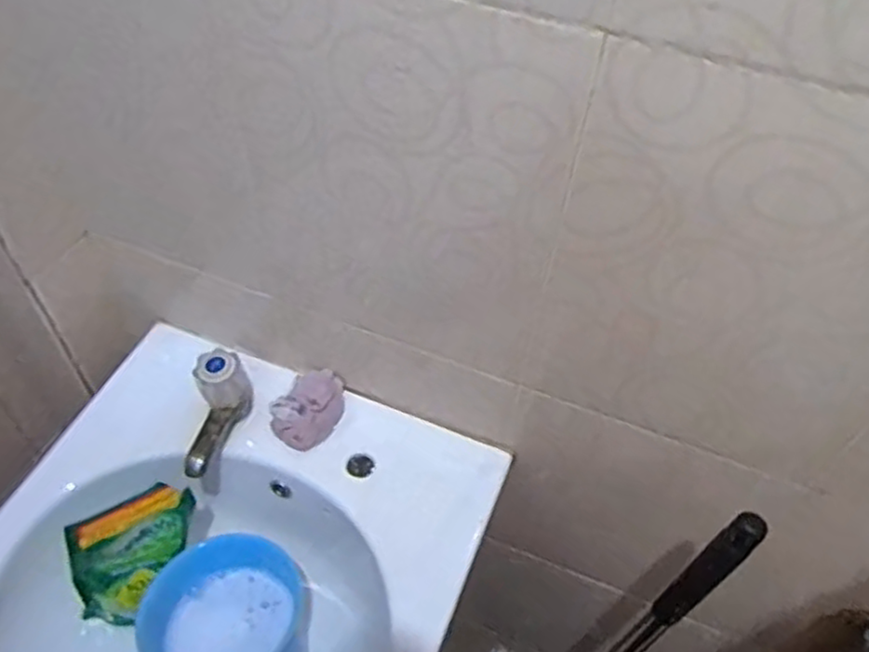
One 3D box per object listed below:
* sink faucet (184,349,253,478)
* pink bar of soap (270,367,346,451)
[{"bbox_3d":[-0.214,0.085,0.675,0.050,0.075,0.115,5,51,1],"label":"sink faucet"},{"bbox_3d":[-0.130,0.079,0.708,0.068,0.036,0.081,24,54,16],"label":"pink bar of soap"}]

